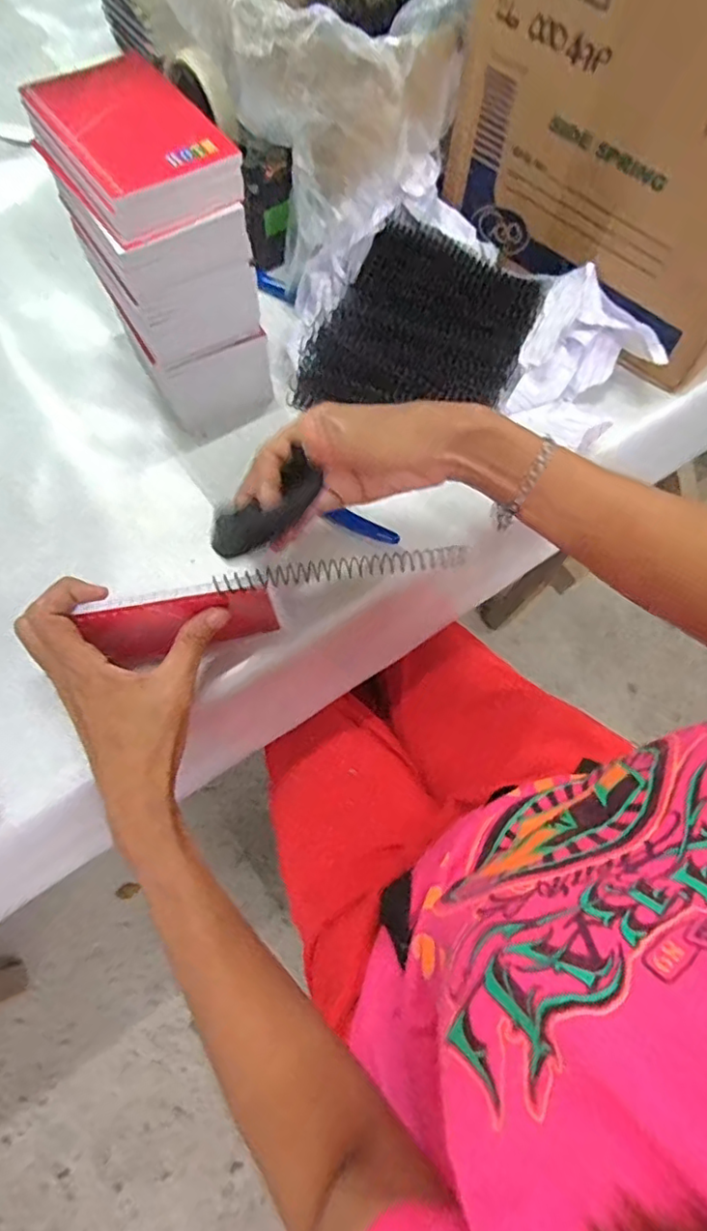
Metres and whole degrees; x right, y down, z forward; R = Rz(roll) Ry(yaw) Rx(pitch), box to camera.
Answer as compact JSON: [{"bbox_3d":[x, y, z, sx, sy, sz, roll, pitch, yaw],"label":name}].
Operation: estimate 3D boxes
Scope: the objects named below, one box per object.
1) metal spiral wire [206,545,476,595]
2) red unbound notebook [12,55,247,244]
[{"bbox_3d":[-0.006,-0.027,0.359,0.146,0.012,0.012,-8,66,-5],"label":"metal spiral wire"},{"bbox_3d":[-0.136,-0.288,0.369,0.085,0.027,0.136,-32,70,-15],"label":"red unbound notebook"}]

